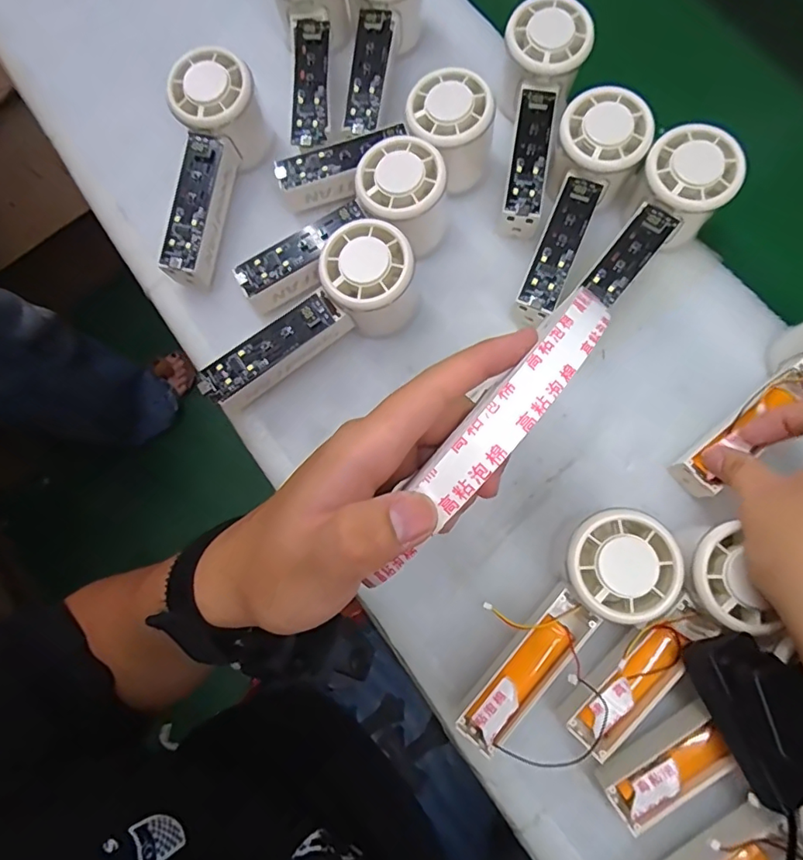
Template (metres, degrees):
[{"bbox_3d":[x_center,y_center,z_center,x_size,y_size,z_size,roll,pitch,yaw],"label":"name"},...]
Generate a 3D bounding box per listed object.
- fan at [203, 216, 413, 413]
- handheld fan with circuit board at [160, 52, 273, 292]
[{"bbox_3d":[-0.060,-0.066,0.342,0.147,0.066,0.050,-36,78,-7],"label":"fan"},{"bbox_3d":[-0.131,-0.177,0.374,0.051,0.068,0.146,5,77,3],"label":"handheld fan with circuit board"}]

